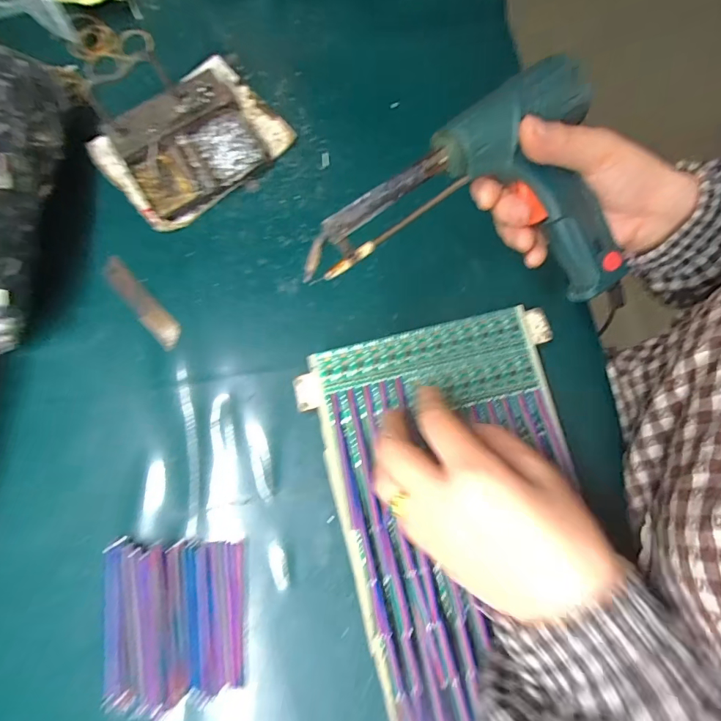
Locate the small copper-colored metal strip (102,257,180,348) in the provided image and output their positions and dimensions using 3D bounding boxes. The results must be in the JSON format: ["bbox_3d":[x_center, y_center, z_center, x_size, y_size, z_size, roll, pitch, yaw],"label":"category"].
[{"bbox_3d":[-0.185,-0.050,0.351,0.021,0.004,0.098,-43,81,-9],"label":"small copper-colored metal strip"}]

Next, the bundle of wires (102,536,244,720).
[{"bbox_3d":[-0.133,0.183,0.295,0.096,0.013,0.105,-4,78,-1],"label":"bundle of wires"}]

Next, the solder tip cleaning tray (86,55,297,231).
[{"bbox_3d":[-0.151,-0.198,0.372,0.150,0.028,0.117,-41,81,-8],"label":"solder tip cleaning tray"}]

